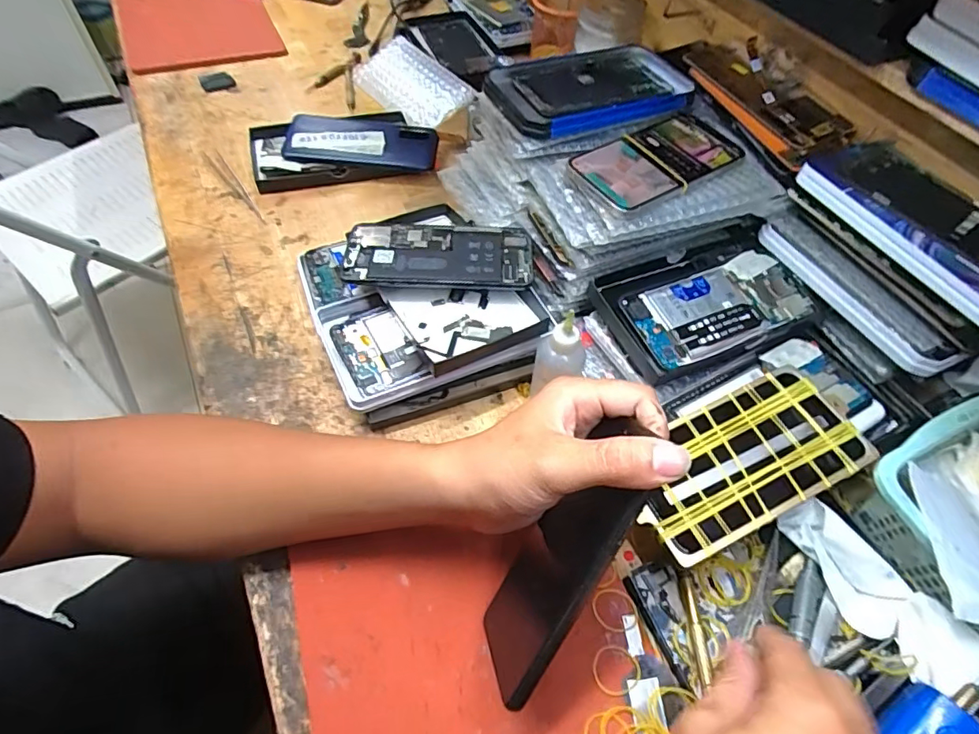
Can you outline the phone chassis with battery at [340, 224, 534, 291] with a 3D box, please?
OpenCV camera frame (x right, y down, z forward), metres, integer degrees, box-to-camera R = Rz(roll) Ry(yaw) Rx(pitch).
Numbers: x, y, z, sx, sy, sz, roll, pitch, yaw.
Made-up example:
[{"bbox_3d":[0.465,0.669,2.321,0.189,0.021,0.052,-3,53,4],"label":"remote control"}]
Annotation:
[{"bbox_3d":[-0.043,-0.095,0.438,0.154,0.010,0.073,0,57,-2],"label":"phone chassis with battery"}]

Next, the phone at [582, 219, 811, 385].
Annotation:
[{"bbox_3d":[0.180,-0.056,0.429,0.175,0.021,0.106,-22,60,-17],"label":"phone"}]

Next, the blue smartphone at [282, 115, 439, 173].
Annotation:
[{"bbox_3d":[-0.144,-0.255,0.579,0.165,0.015,0.076,2,69,-7],"label":"blue smartphone"}]

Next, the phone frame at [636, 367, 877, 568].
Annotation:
[{"bbox_3d":[0.172,0.061,0.351,0.160,0.007,0.083,-24,61,-11],"label":"phone frame"}]

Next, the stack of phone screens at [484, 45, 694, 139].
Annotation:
[{"bbox_3d":[0.094,-0.247,0.457,0.181,0.021,0.098,-21,59,-17],"label":"stack of phone screens"}]

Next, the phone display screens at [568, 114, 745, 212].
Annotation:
[{"bbox_3d":[0.135,-0.168,0.415,0.136,0.011,0.069,-27,62,-20],"label":"phone display screens"}]

